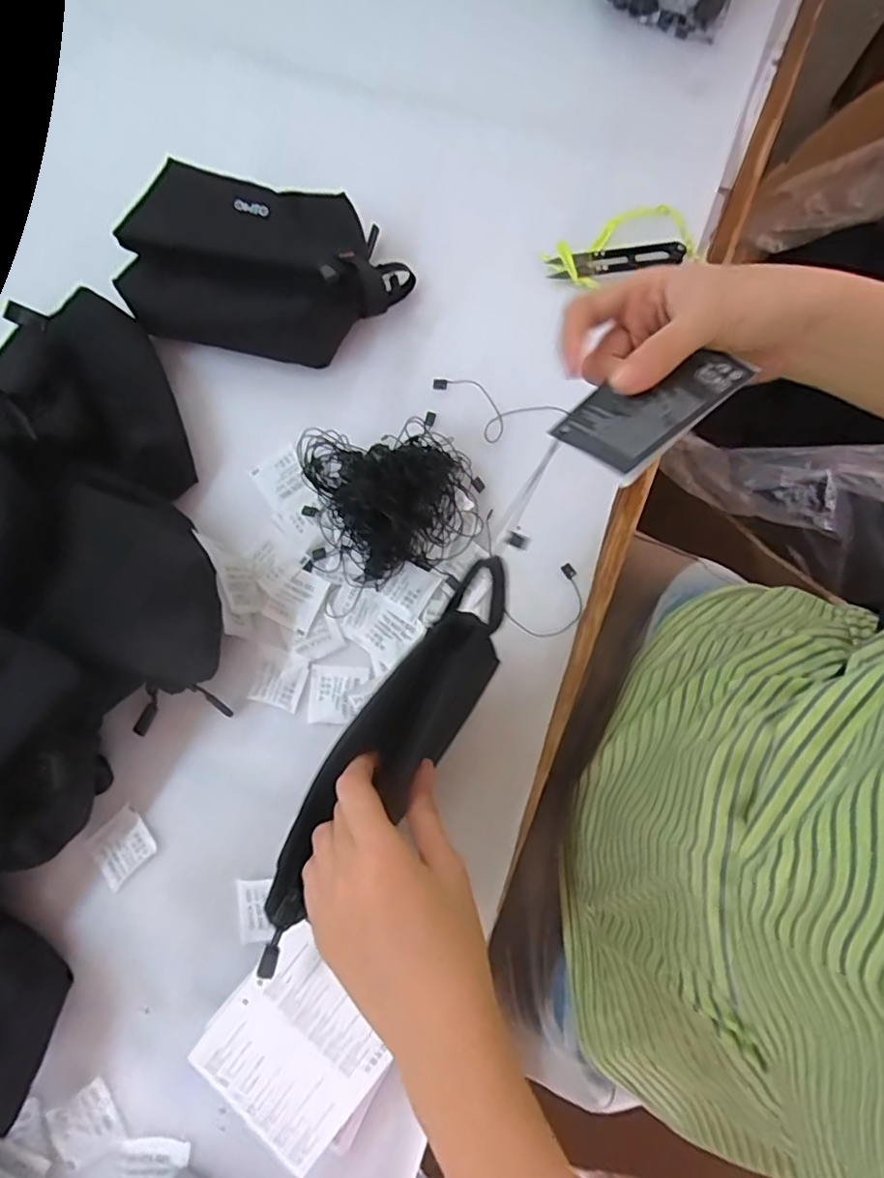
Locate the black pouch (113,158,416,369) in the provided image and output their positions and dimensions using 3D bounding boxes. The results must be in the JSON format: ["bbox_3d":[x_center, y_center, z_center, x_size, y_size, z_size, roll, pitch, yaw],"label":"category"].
[{"bbox_3d":[-0.137,-0.241,0.453,0.203,0.060,0.126,18,80,7],"label":"black pouch"}]

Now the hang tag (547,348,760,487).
[{"bbox_3d":[0.098,-0.088,0.282,0.084,0.009,0.049,-39,61,-10],"label":"hang tag"}]

